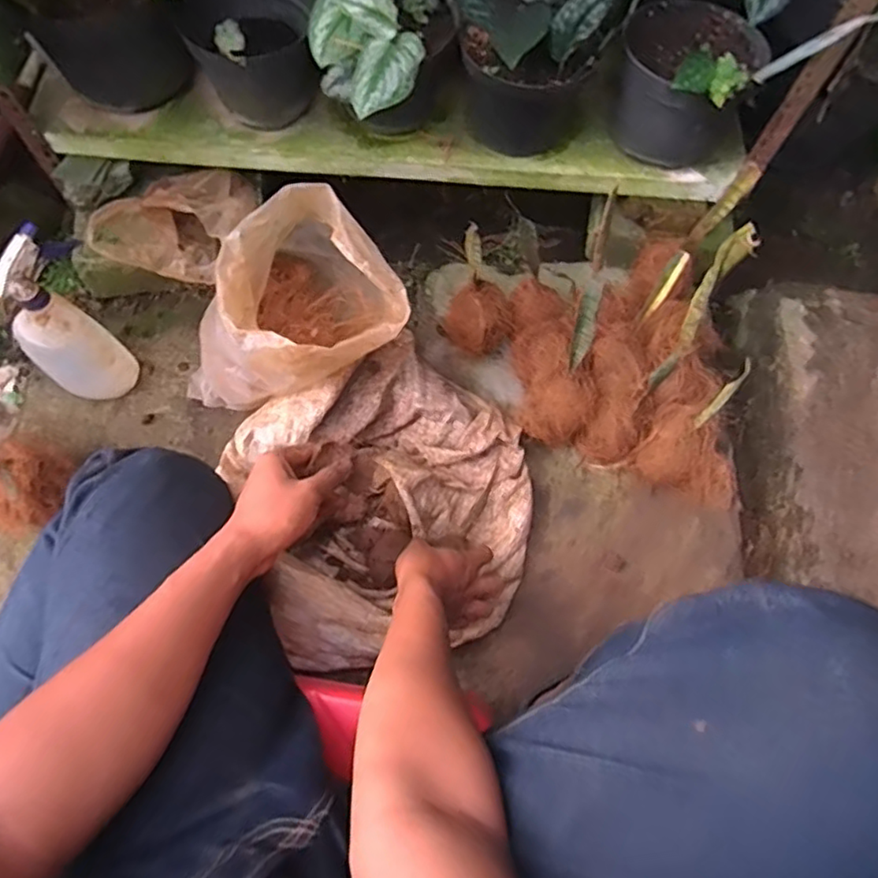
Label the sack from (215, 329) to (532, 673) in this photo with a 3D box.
[{"bbox_3d":[-0.059,0.072,0.761,0.343,0.100,0.347,-25,71,-10],"label":"sack"}]

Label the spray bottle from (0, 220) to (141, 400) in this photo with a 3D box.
[{"bbox_3d":[-0.460,-0.131,0.766,0.126,0.253,0.074,-37,74,-13],"label":"spray bottle"}]

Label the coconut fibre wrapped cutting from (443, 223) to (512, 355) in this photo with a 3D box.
[{"bbox_3d":[0.050,-0.187,0.853,0.085,0.158,0.102,-41,75,-14],"label":"coconut fibre wrapped cutting"}]

